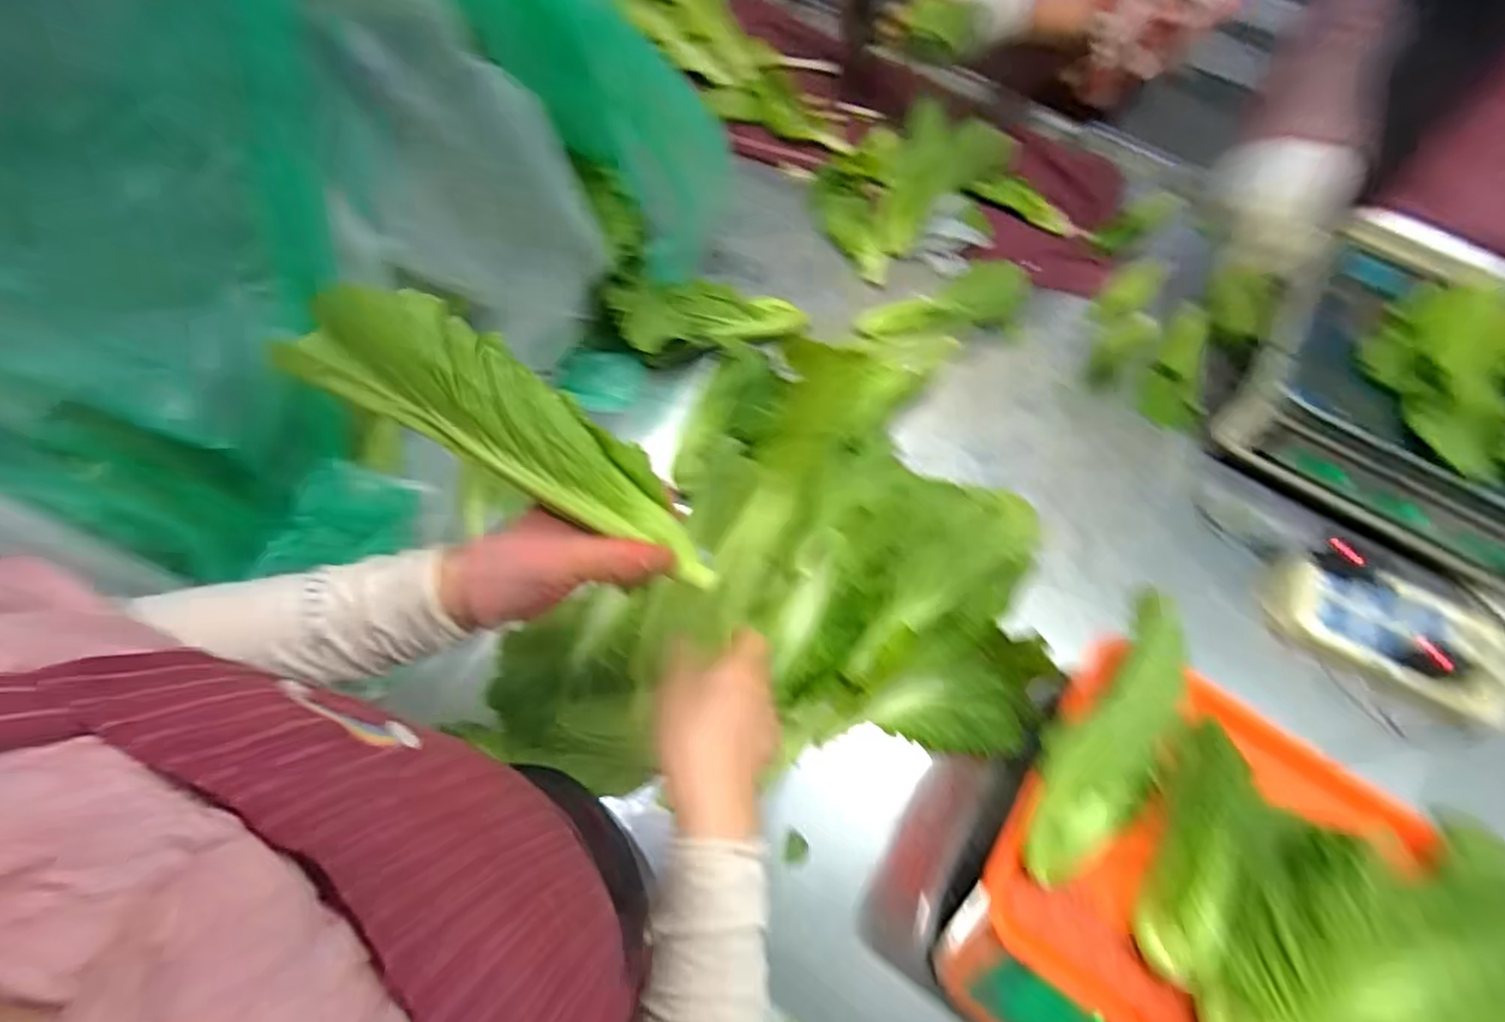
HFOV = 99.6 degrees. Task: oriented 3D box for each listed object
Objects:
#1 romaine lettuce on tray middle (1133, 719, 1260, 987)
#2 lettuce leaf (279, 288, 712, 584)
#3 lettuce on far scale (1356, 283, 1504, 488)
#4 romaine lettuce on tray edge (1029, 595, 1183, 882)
[{"bbox_3d":[0.290,0.216,0.417,0.036,0.040,0.161,28,69,9],"label":"romaine lettuce on tray middle"},{"bbox_3d":[-0.117,-0.040,0.339,0.235,0.043,0.061,33,68,-13],"label":"lettuce leaf"},{"bbox_3d":[0.676,-0.097,0.578,0.119,0.079,0.227,-35,73,-16],"label":"lettuce on far scale"},{"bbox_3d":[0.237,0.152,0.422,0.055,0.029,0.197,30,84,10],"label":"romaine lettuce on tray edge"}]

